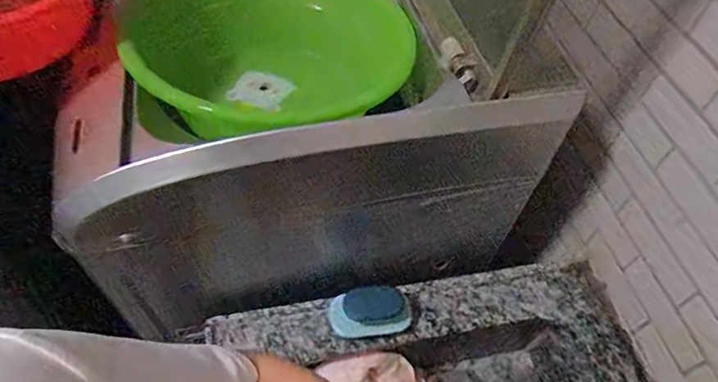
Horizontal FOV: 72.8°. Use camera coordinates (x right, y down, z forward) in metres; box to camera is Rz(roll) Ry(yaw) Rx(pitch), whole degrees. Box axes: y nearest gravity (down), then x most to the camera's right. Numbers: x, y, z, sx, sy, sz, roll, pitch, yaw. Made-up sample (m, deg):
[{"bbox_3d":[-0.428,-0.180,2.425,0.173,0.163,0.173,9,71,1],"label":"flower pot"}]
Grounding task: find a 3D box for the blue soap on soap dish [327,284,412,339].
[{"bbox_3d":[0.014,0.173,0.699,0.111,0.038,0.065,-3,56,-5],"label":"blue soap on soap dish"}]

